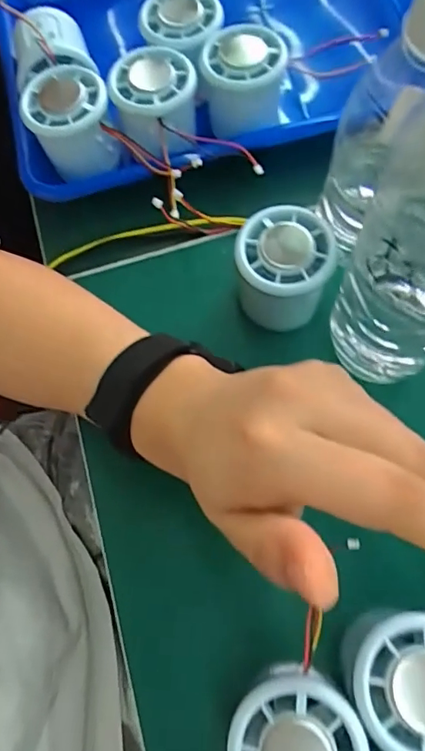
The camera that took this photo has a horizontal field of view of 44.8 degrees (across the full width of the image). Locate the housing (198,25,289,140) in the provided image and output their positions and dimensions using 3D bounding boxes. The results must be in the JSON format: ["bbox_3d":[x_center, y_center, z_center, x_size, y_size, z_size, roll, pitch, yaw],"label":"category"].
[{"bbox_3d":[0.020,-0.201,0.354,0.053,0.064,0.047,6,71,4],"label":"housing"}]

